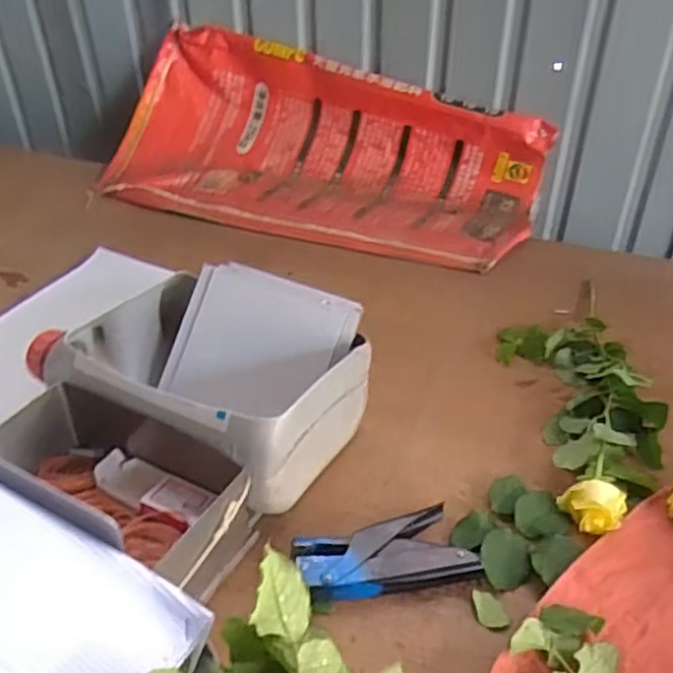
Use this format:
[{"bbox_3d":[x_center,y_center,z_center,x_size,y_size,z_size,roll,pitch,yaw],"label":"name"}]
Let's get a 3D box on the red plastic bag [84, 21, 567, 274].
[{"bbox_3d":[-0.038,-0.312,1.111,0.709,0.177,0.307,12,39,15],"label":"red plastic bag"}]

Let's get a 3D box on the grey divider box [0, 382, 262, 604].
[{"bbox_3d":[-0.177,0.126,0.597,0.222,0.087,0.120,22,42,26],"label":"grey divider box"}]

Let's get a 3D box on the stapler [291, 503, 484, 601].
[{"bbox_3d":[0.039,0.185,0.583,0.141,0.023,0.069,-11,39,-14],"label":"stapler"}]

